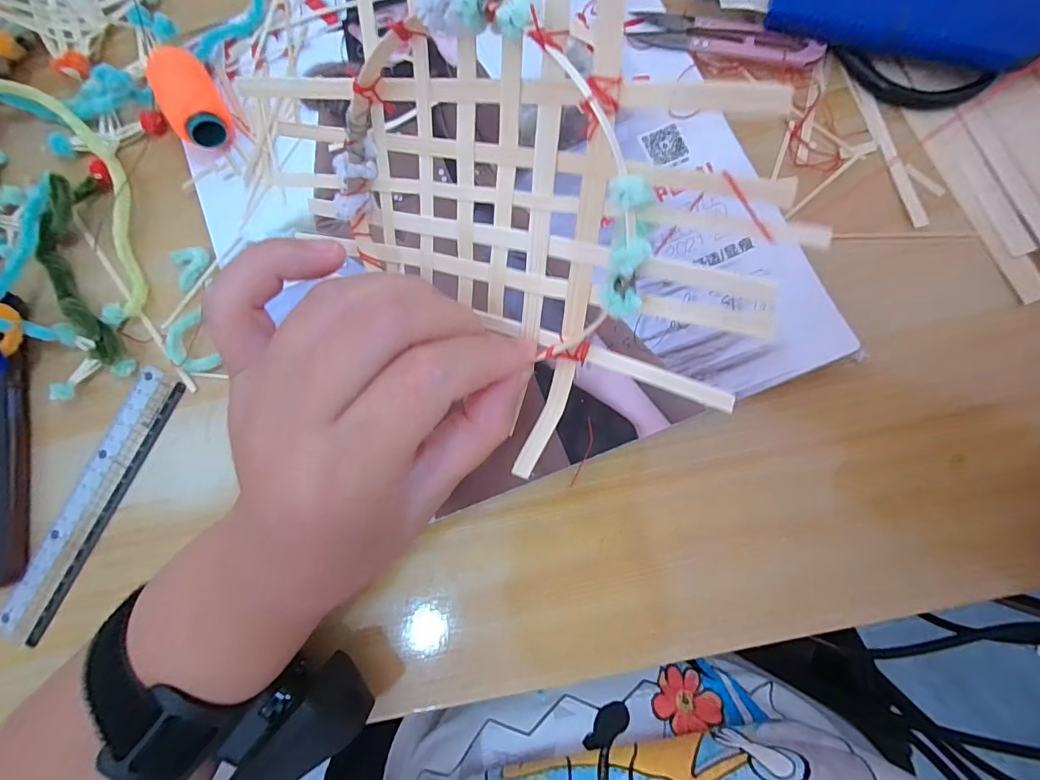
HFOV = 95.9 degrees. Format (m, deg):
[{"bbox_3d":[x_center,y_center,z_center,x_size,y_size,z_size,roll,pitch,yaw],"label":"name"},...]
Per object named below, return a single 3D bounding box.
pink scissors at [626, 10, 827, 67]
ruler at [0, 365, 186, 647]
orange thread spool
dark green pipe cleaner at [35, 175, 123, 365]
[{"bbox_3d":[0.110,-0.190,0.252,0.099,0.006,0.021,16,86,7],"label":"pink scissors"},{"bbox_3d":[-0.237,0.062,0.260,0.025,0.005,0.156,25,83,4],"label":"ruler"},{"bbox_3d":[-0.185,-0.162,0.266,0.030,0.029,0.051,-34,82,1],"label":"orange thread spool"},{"bbox_3d":[-0.258,-0.065,0.267,0.039,0.021,0.113,-15,83,4],"label":"dark green pipe cleaner"}]

